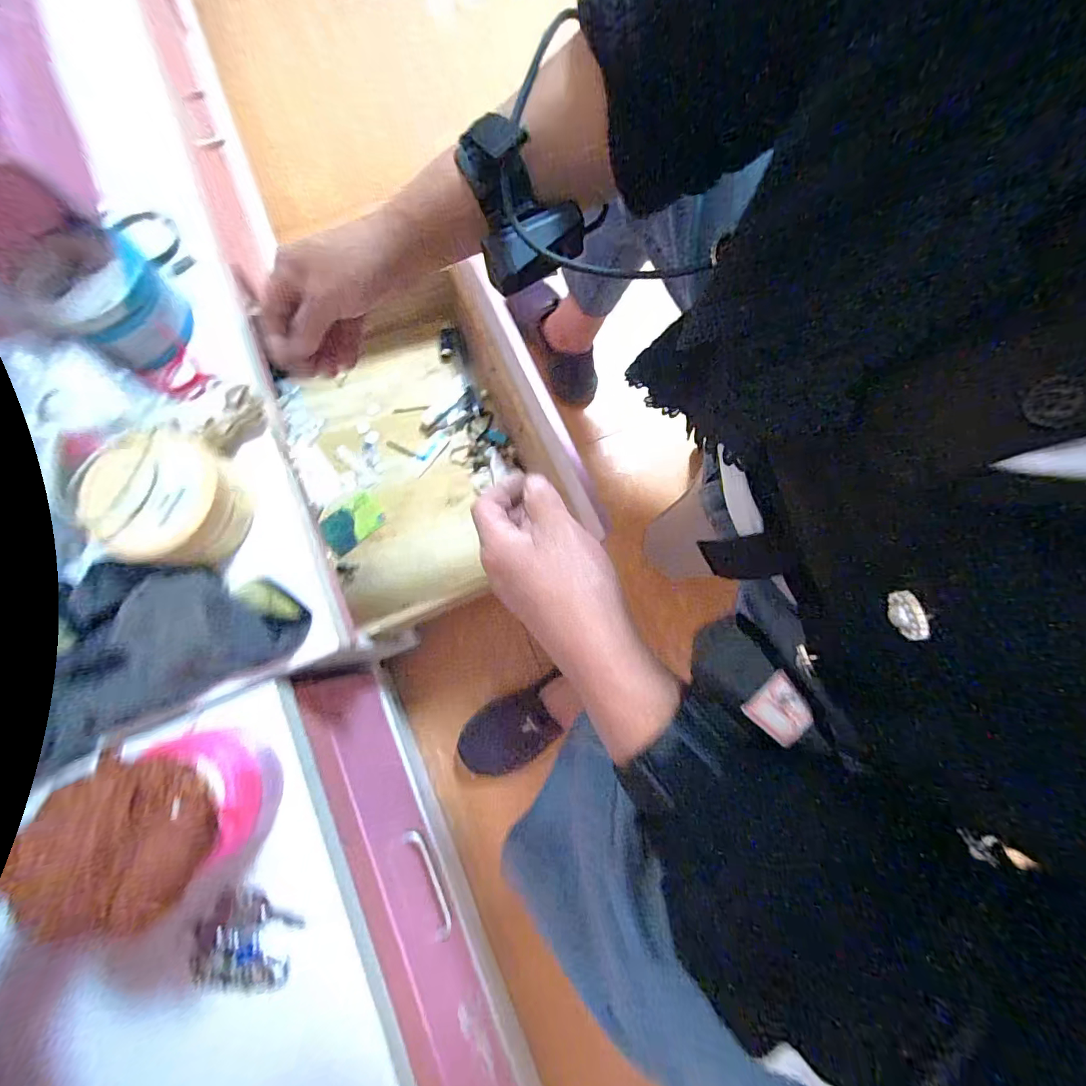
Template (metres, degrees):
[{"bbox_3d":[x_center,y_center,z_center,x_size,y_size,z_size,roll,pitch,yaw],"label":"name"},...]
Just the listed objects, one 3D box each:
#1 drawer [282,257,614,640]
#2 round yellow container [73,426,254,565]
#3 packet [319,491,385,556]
[{"bbox_3d":[-0.158,-0.130,0.588,0.307,0.112,0.402,-24,80,-6],"label":"drawer"},{"bbox_3d":[-0.271,-0.030,0.338,0.088,0.056,0.085,0,78,-1],"label":"round yellow container"},{"bbox_3d":[-0.247,-0.026,0.584,0.076,0.006,0.049,-42,91,-20],"label":"packet"}]

